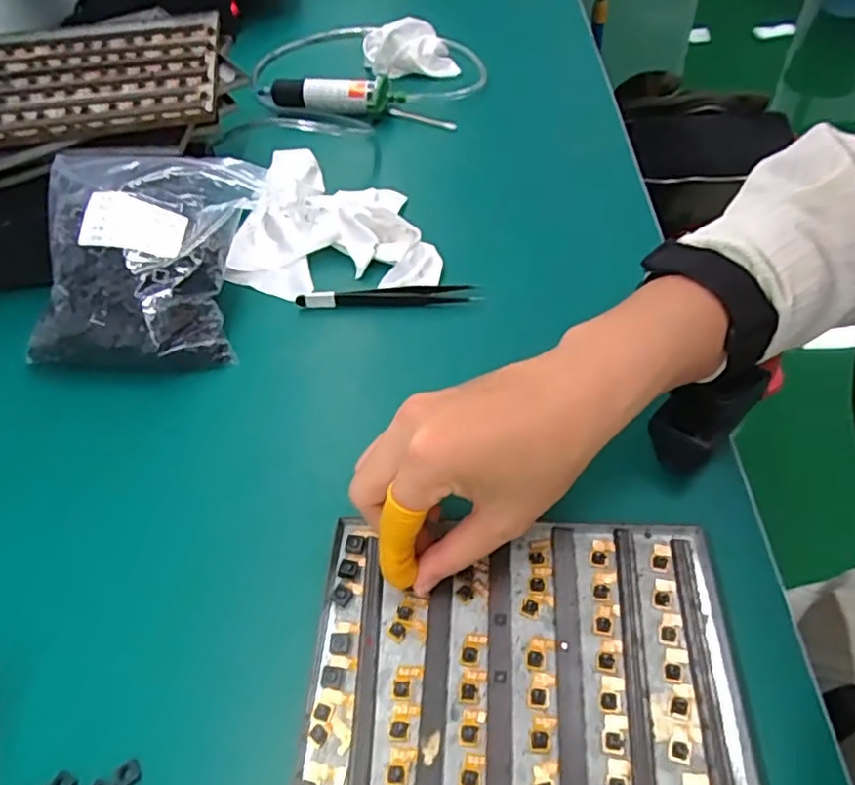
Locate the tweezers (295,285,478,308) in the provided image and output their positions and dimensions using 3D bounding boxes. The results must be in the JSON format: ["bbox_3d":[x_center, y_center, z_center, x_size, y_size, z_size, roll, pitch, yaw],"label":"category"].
[{"bbox_3d":[-0.029,-0.067,0.438,0.118,0.007,0.012,-3,50,3],"label":"tweezers"}]

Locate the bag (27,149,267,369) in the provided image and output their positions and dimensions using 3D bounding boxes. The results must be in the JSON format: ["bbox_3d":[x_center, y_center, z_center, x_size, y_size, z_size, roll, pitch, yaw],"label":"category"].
[{"bbox_3d":[-0.186,-0.095,0.433,0.122,0.077,0.151,0,51,6],"label":"bag"}]

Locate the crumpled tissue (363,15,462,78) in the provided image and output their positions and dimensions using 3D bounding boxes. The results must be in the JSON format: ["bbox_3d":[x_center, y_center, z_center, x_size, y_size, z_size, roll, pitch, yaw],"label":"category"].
[{"bbox_3d":[-0.018,-0.344,0.647,0.090,0.040,0.048,-9,50,-2],"label":"crumpled tissue"}]

